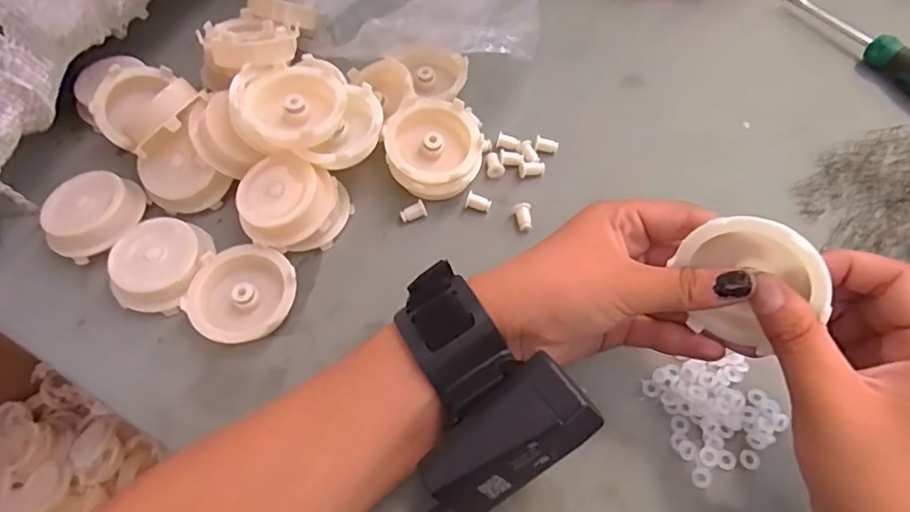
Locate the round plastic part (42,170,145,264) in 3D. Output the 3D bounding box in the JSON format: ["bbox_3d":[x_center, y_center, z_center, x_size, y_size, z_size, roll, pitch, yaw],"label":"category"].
[{"bbox_3d":[-0.219,-0.025,0.334,0.055,0.026,0.049,-14,62,-8],"label":"round plastic part"}]

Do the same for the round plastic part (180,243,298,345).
[{"bbox_3d":[-0.121,0.021,0.312,0.057,0.019,0.056,0,61,0],"label":"round plastic part"}]

